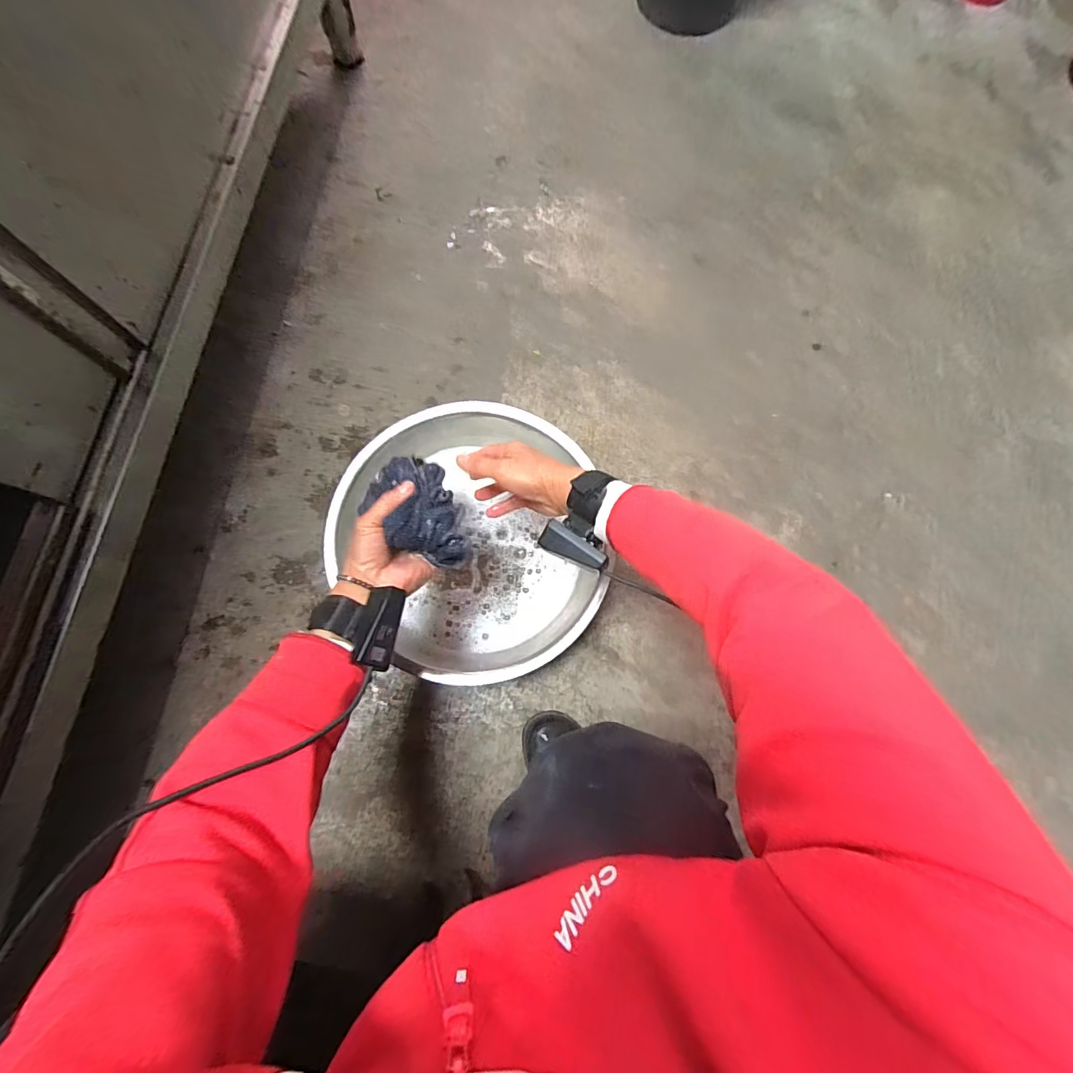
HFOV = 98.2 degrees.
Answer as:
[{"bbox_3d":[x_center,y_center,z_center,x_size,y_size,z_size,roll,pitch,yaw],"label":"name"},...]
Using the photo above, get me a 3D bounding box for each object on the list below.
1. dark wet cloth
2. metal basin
[{"bbox_3d":[-0.131,-0.026,0.504,0.082,0.090,0.139,-23,78,-6],"label":"dark wet cloth"},{"bbox_3d":[-0.097,0.007,0.649,0.352,0.092,0.368,0,77,-1],"label":"metal basin"}]

